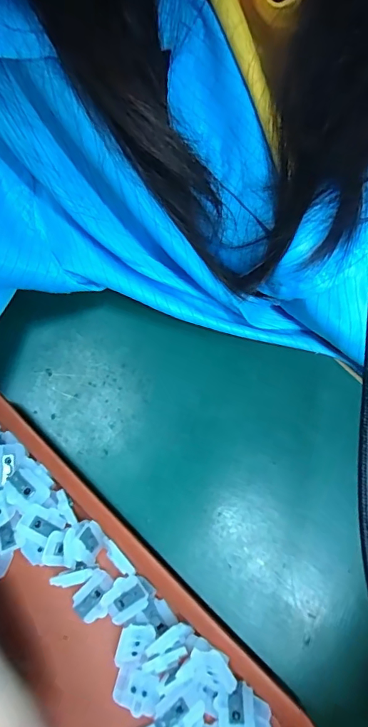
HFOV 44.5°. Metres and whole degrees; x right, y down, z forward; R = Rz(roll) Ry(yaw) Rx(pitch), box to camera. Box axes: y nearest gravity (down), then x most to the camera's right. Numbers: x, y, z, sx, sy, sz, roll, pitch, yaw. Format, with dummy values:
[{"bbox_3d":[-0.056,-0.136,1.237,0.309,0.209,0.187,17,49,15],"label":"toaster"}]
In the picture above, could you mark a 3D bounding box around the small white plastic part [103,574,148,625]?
[{"bbox_3d":[-0.028,0.111,0.212,0.021,0.004,0.017,-37,77,-9],"label":"small white plastic part"}]

